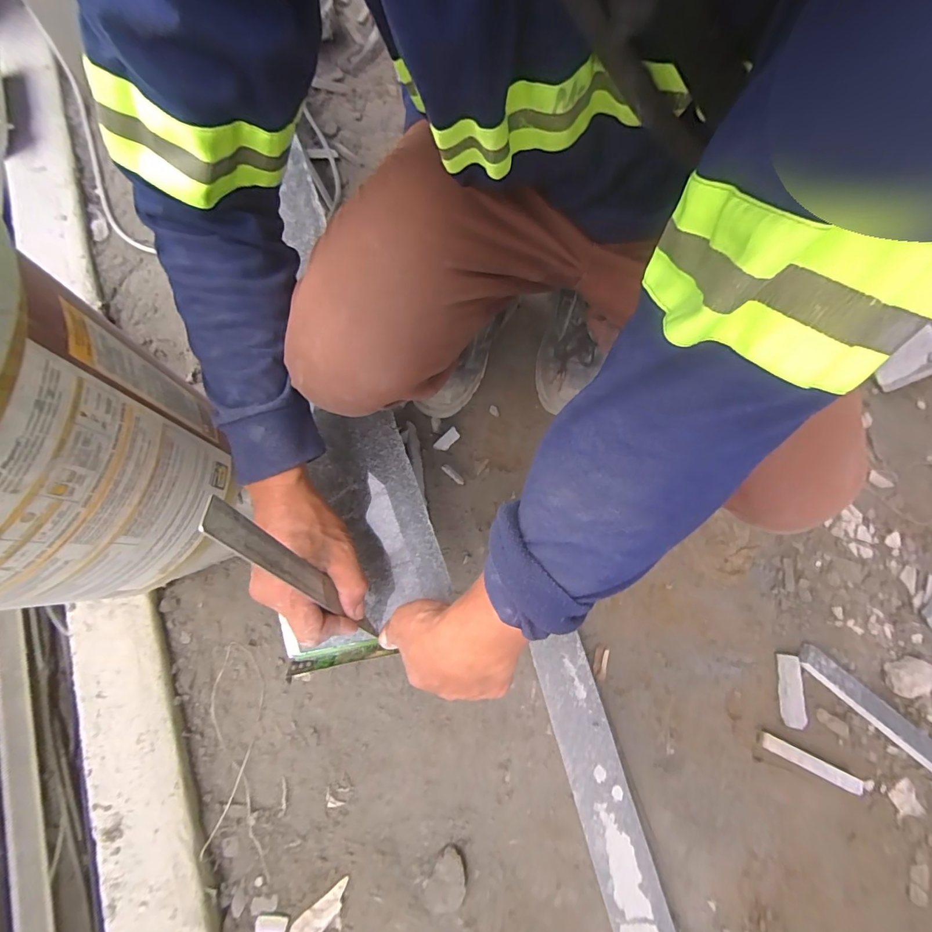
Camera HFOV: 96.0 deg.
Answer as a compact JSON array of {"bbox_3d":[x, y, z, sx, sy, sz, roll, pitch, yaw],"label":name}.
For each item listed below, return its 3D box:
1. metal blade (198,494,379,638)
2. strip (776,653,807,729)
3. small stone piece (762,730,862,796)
[{"bbox_3d":[-0.121,0.090,0.326,0.004,0.222,0.025,-12,52,10],"label":"metal blade"},{"bbox_3d":[0.461,0.318,0.595,0.030,0.007,0.093,0,74,20],"label":"strip"},{"bbox_3d":[0.469,0.403,0.569,0.131,0.023,0.021,25,77,6],"label":"small stone piece"}]

